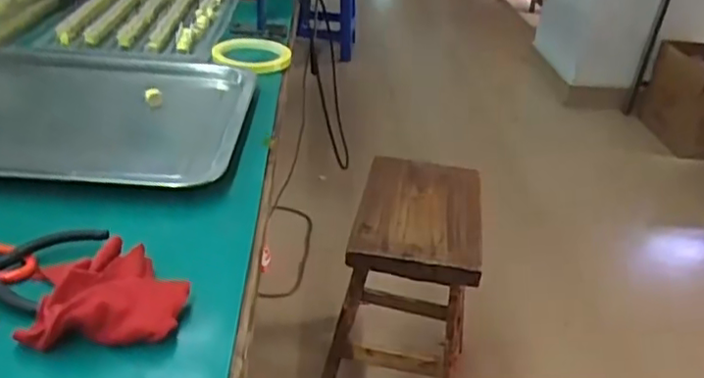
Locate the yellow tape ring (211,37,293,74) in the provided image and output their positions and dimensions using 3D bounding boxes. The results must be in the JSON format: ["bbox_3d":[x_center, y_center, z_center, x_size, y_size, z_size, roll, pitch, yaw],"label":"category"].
[{"bbox_3d":[-0.126,-0.172,0.800,0.096,0.014,0.109,-14,36,-30],"label":"yellow tape ring"}]

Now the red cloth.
[{"bbox_3d":[-0.155,0.063,0.394,0.095,0.029,0.078,-1,31,-11],"label":"red cloth"}]

